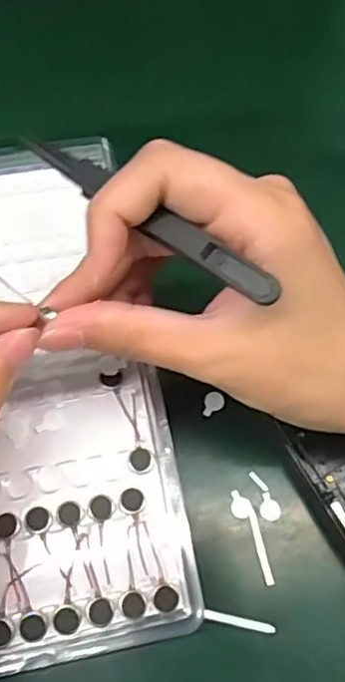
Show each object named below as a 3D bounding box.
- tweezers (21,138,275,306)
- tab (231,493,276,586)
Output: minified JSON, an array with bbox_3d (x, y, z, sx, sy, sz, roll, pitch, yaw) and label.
[{"bbox_3d":[-0.010,-0.042,0.202,0.101,0.006,0.011,35,77,18],"label":"tweezers"},{"bbox_3d":[0.035,0.085,0.266,0.009,0.004,0.040,-15,69,-11],"label":"tab"}]

